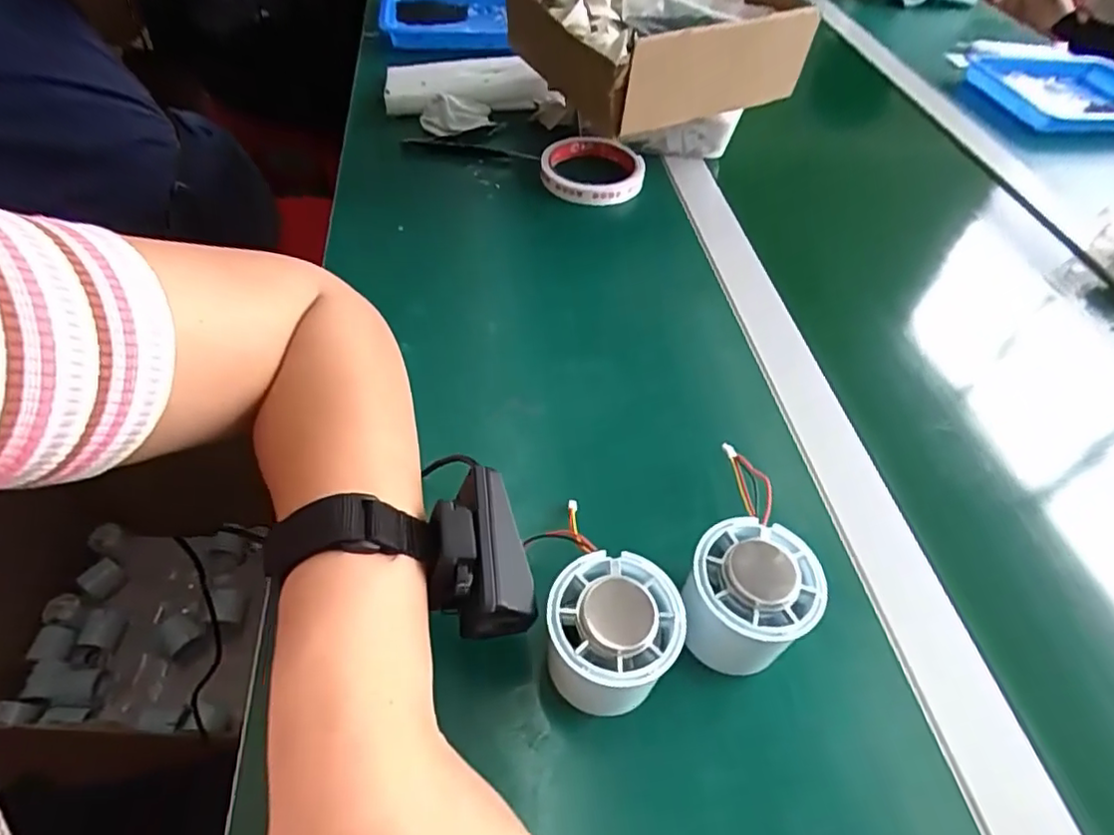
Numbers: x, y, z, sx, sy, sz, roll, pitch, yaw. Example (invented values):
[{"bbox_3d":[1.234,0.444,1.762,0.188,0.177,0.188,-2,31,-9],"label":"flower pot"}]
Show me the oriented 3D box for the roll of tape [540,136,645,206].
[{"bbox_3d":[0.033,-0.224,0.562,0.090,0.024,0.090,5,49,-1],"label":"roll of tape"}]

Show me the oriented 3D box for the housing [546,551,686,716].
[{"bbox_3d":[0.022,0.095,0.269,0.052,0.063,0.051,6,49,-1],"label":"housing"}]

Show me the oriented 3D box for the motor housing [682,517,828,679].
[{"bbox_3d":[0.084,0.085,0.283,0.053,0.062,0.057,24,51,14],"label":"motor housing"}]

